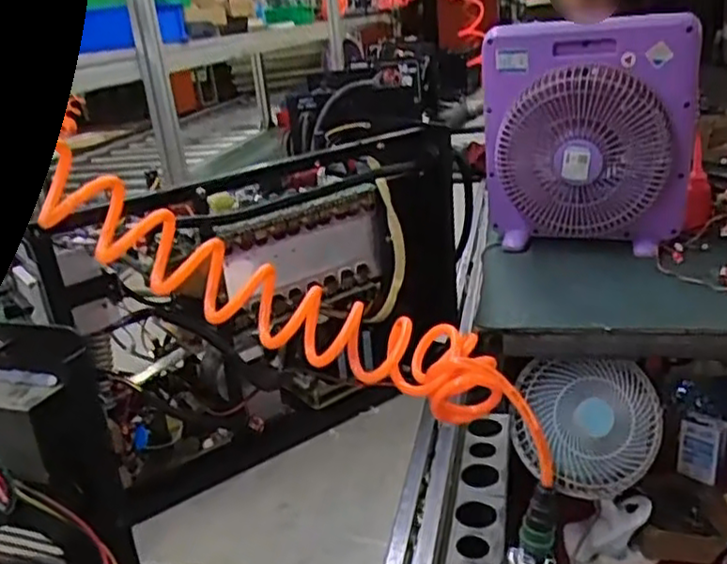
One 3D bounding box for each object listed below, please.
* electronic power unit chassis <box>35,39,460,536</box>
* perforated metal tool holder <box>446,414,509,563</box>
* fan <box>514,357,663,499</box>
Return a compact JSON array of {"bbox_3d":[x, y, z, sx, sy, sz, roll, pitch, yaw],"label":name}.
[{"bbox_3d":[-0.111,0.018,0.793,0.455,0.297,0.179,-18,24,-28],"label":"electronic power unit chassis"},{"bbox_3d":[0.117,0.216,0.704,0.049,0.019,0.273,0,22,13],"label":"perforated metal tool holder"},{"bbox_3d":[0.325,0.210,1.044,0.213,0.200,0.097,12,-3,2],"label":"fan"}]

